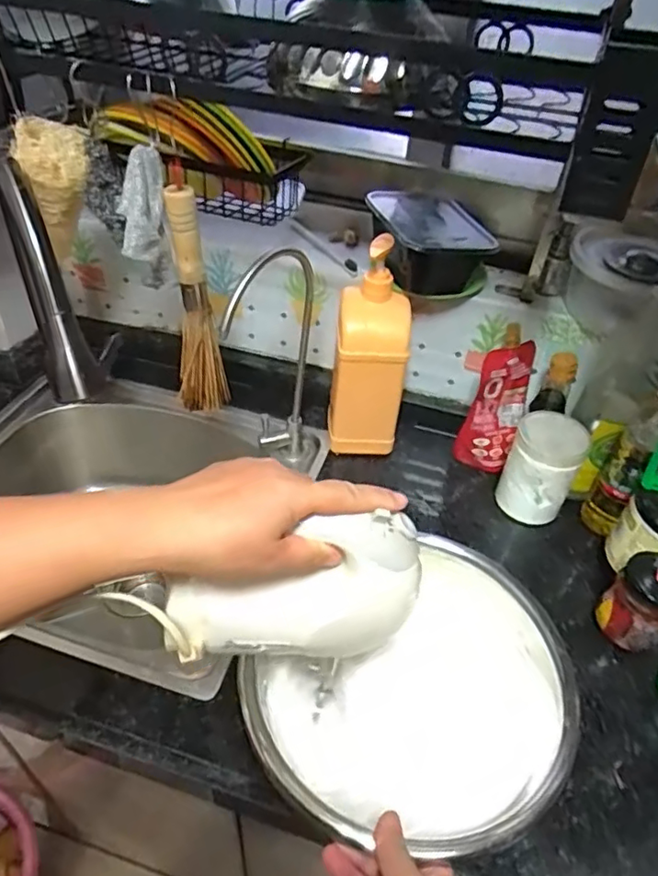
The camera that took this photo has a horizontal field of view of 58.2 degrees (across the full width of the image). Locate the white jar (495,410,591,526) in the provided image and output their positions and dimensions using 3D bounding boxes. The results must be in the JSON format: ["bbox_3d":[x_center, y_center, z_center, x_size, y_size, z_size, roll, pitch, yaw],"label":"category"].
[{"bbox_3d":[0.267,0.034,0.737,0.077,0.112,0.096,25,46,21],"label":"white jar"}]

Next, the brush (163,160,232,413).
[{"bbox_3d":[-0.139,-0.141,0.625,0.049,0.258,0.038,-4,43,-10],"label":"brush"}]

